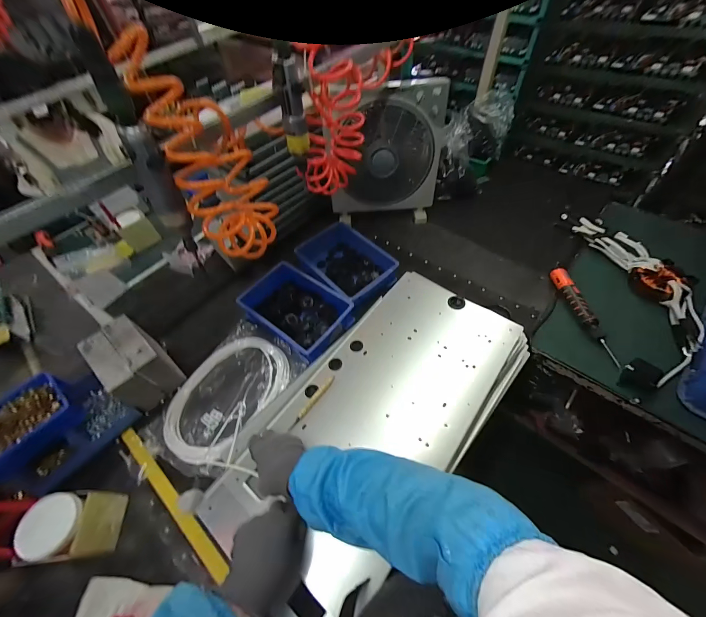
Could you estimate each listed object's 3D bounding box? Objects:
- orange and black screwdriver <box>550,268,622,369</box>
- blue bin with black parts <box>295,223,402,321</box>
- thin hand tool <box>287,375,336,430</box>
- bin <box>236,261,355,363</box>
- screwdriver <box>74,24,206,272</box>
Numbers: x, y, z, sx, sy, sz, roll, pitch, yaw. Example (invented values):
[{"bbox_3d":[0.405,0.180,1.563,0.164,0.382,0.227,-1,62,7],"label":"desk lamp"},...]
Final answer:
[{"bbox_3d":[0.632,0.007,0.820,0.043,0.044,0.302,-11,54,-3],"label":"orange and black screwdriver"},{"bbox_3d":[-0.034,-0.135,0.973,0.219,0.091,0.318,-38,60,-20],"label":"blue bin with black parts"},{"bbox_3d":[-0.081,0.187,0.600,0.013,0.007,0.130,32,63,25],"label":"thin hand tool"},{"bbox_3d":[-0.171,0.002,0.884,0.326,0.101,0.188,31,63,24],"label":"bin"},{"bbox_3d":[-0.261,-0.173,0.392,0.053,0.272,0.038,-34,58,-18],"label":"screwdriver"}]

